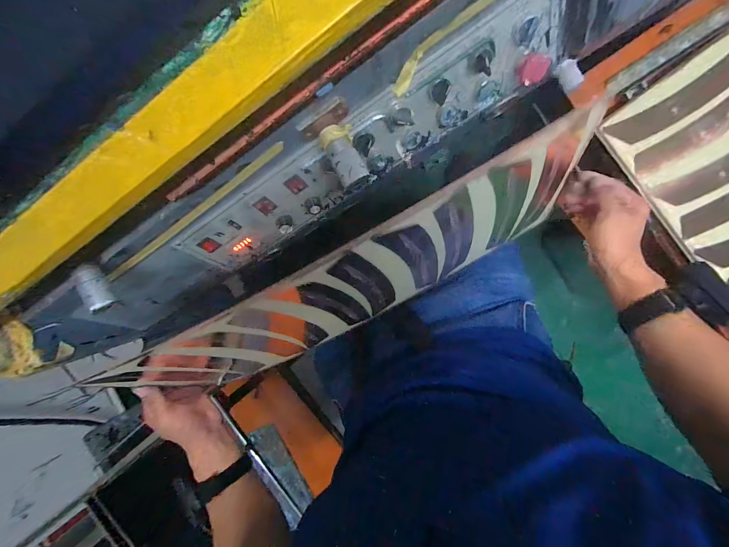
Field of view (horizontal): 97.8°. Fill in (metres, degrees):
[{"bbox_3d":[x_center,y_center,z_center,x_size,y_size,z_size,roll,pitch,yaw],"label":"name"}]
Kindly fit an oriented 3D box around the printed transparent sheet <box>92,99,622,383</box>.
[{"bbox_3d":[-0.020,0.013,0.434,0.599,0.271,0.076,-29,68,6],"label":"printed transparent sheet"}]

